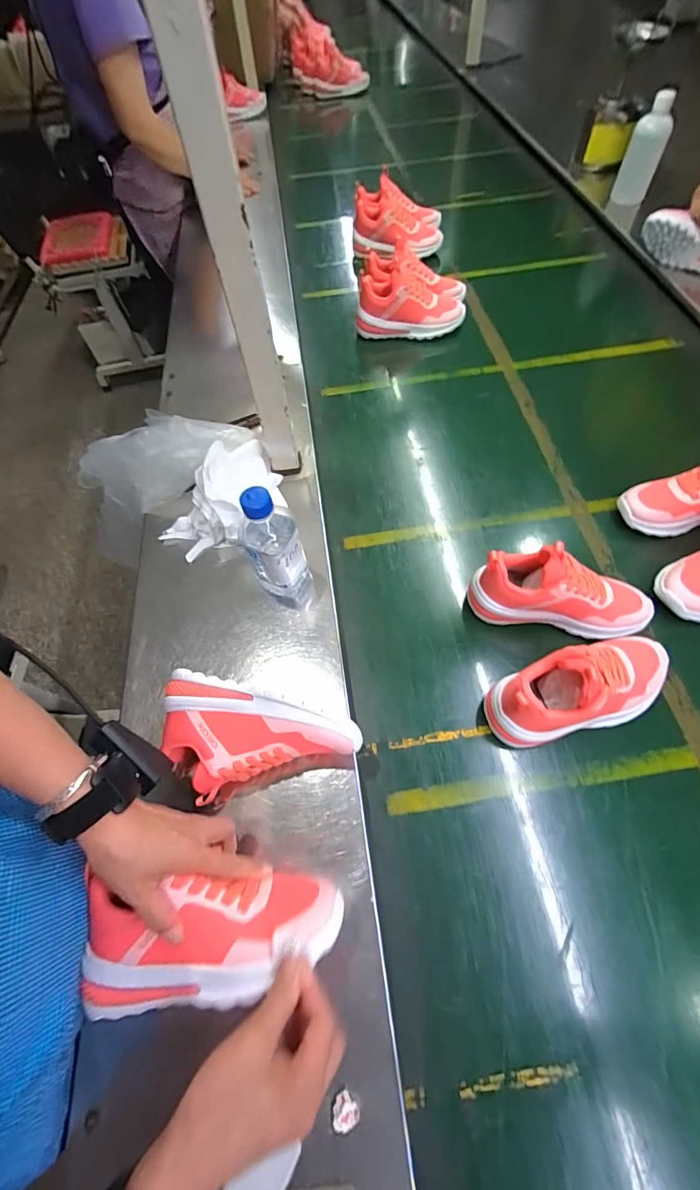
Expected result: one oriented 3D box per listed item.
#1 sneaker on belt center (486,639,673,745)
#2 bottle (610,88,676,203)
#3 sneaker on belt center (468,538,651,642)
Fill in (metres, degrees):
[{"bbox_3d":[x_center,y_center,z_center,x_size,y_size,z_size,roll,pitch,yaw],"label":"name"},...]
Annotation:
[{"bbox_3d":[0.256,0.096,0.461,0.213,0.107,0.084,-16,62,-5],"label":"sneaker on belt center"},{"bbox_3d":[0.660,-0.994,0.960,0.075,0.173,0.057,20,63,11],"label":"bottle"},{"bbox_3d":[0.257,-0.004,0.517,0.210,0.109,0.071,7,62,8],"label":"sneaker on belt center"}]

